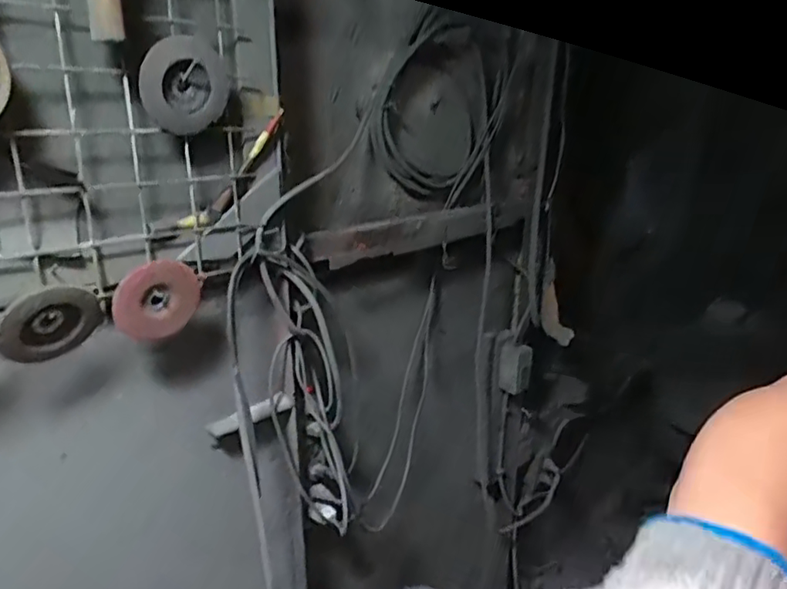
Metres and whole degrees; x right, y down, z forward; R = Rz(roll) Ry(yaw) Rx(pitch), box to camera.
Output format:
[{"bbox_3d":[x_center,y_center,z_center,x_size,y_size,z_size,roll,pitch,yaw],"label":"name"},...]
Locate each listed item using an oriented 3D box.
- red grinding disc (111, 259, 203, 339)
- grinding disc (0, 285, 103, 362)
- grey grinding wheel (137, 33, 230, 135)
[{"bbox_3d":[-0.256,0.005,0.635,0.093,0.093,0.011,4,27,-47],"label":"red grinding disc"},{"bbox_3d":[-0.329,0.029,0.557,0.013,0.084,0.089,38,68,27],"label":"grinding disc"},{"bbox_3d":[-0.216,-0.217,0.603,0.019,0.094,0.097,33,11,27],"label":"grey grinding wheel"}]

